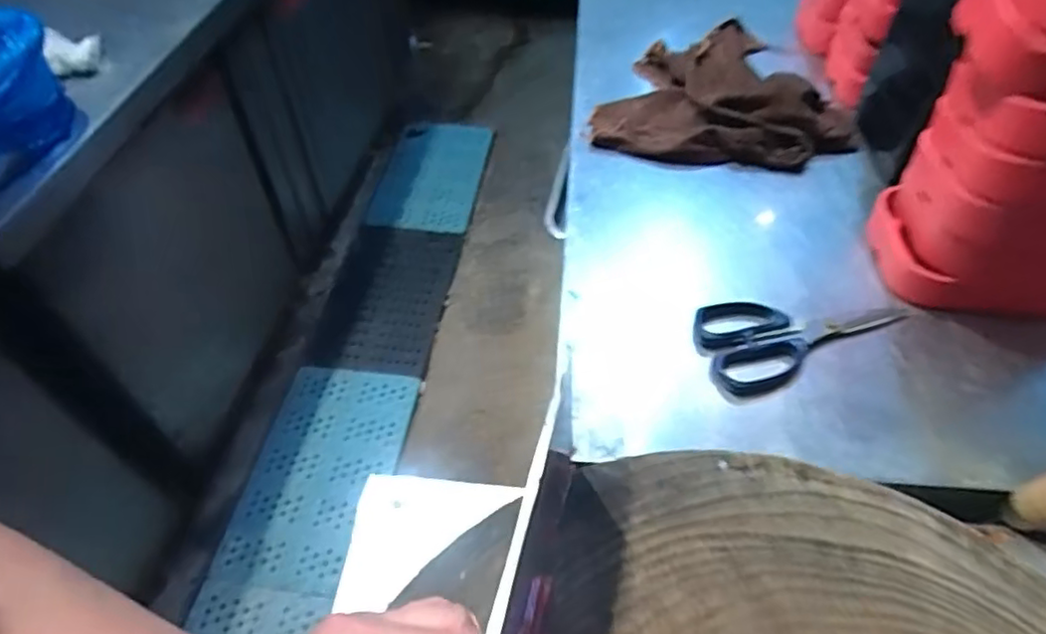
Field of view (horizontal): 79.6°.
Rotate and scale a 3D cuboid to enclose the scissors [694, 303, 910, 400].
[{"bbox_3d":[0.227,0.018,0.505,0.166,0.009,0.080,-6,52,-4],"label":"scissors"}]

